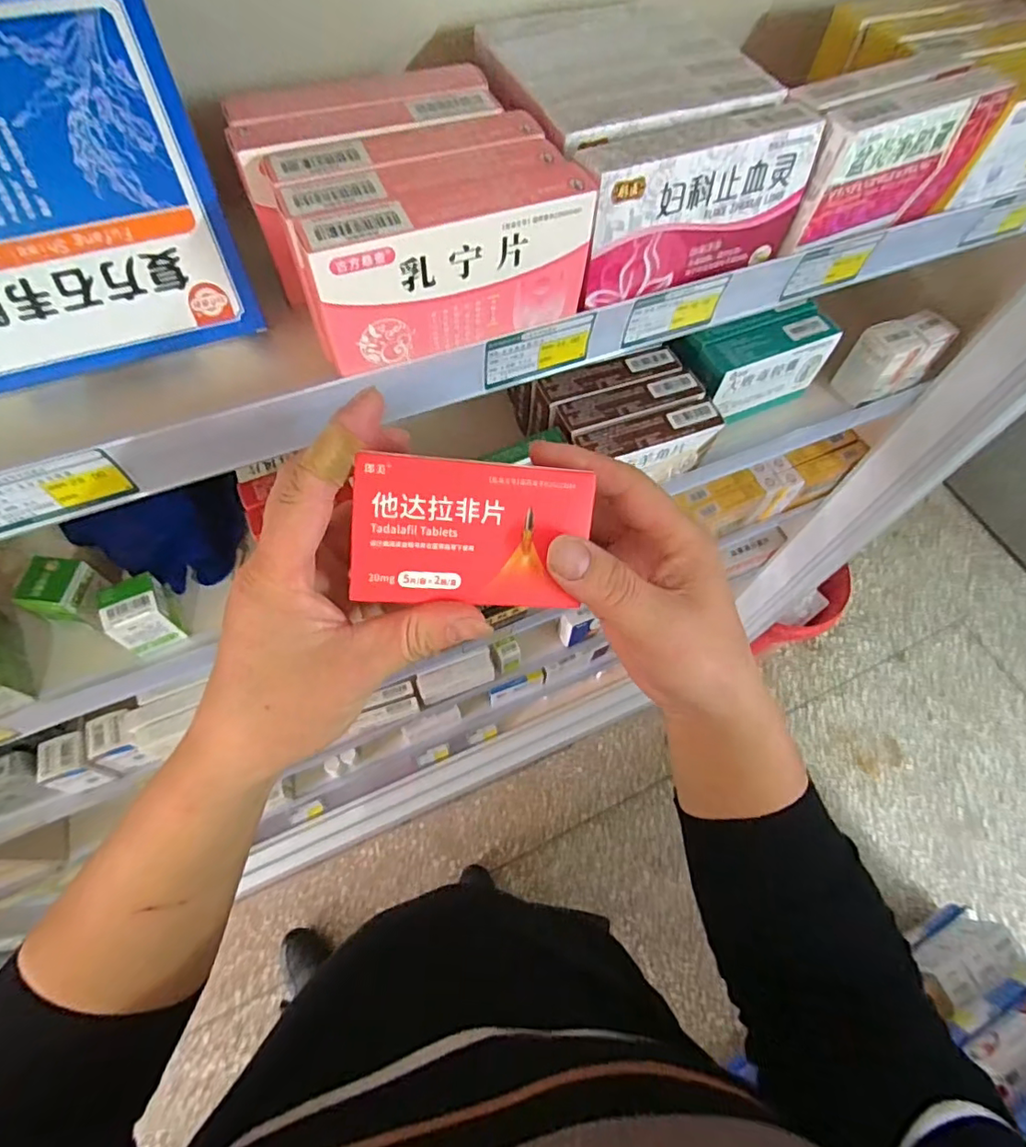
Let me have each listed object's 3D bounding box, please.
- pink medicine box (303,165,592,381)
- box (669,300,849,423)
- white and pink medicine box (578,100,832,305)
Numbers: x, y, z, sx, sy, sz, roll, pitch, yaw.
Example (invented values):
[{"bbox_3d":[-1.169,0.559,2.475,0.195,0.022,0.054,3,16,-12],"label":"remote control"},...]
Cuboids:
[{"bbox_3d":[-0.029,-0.149,0.281,0.136,0.066,0.024,-20,66,-13],"label":"pink medicine box"},{"bbox_3d":[0.236,-0.207,0.558,0.168,0.072,0.064,-20,66,-13],"label":"box"},{"bbox_3d":[0.099,-0.209,0.320,0.141,0.070,0.040,-21,66,-13],"label":"white and pink medicine box"}]

